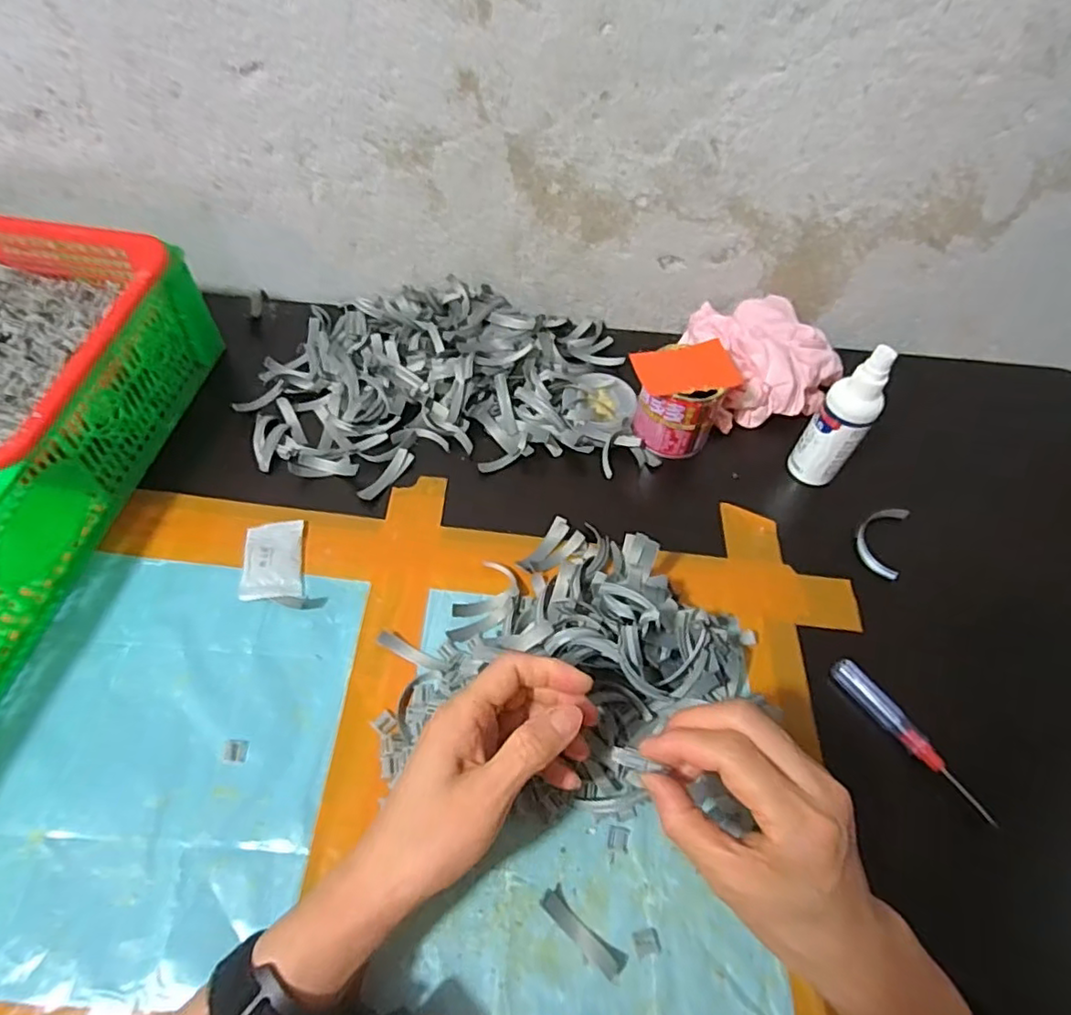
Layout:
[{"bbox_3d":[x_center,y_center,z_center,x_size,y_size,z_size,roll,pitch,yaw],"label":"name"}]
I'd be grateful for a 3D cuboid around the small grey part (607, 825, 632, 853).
[{"bbox_3d":[0.049,0.190,0.357,0.012,0.004,0.013,12,55,5],"label":"small grey part"}]

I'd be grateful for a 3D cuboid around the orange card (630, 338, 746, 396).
[{"bbox_3d":[0.120,-0.109,0.487,0.077,0.010,0.048,-16,63,-12],"label":"orange card"}]

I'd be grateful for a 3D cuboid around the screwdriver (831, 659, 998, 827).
[{"bbox_3d":[0.241,0.148,0.402,0.018,0.016,0.115,-30,62,-23],"label":"screwdriver"}]

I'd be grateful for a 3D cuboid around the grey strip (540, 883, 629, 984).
[{"bbox_3d":[0.026,0.225,0.329,0.052,0.009,0.014,37,60,21],"label":"grey strip"}]

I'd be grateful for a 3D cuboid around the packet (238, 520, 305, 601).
[{"bbox_3d":[-0.188,0.036,0.446,0.040,0.009,0.067,-6,55,-8],"label":"packet"}]

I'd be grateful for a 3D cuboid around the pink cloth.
[{"bbox_3d":[0.207,-0.138,0.563,0.130,0.054,0.122,-12,56,-12],"label":"pink cloth"}]

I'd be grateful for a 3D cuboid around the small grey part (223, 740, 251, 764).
[{"bbox_3d":[-0.180,0.146,0.372,0.014,0.004,0.013,5,54,0],"label":"small grey part"}]

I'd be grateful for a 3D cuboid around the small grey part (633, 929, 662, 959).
[{"bbox_3d":[0.060,0.231,0.331,0.014,0.004,0.011,-9,56,-10],"label":"small grey part"}]

